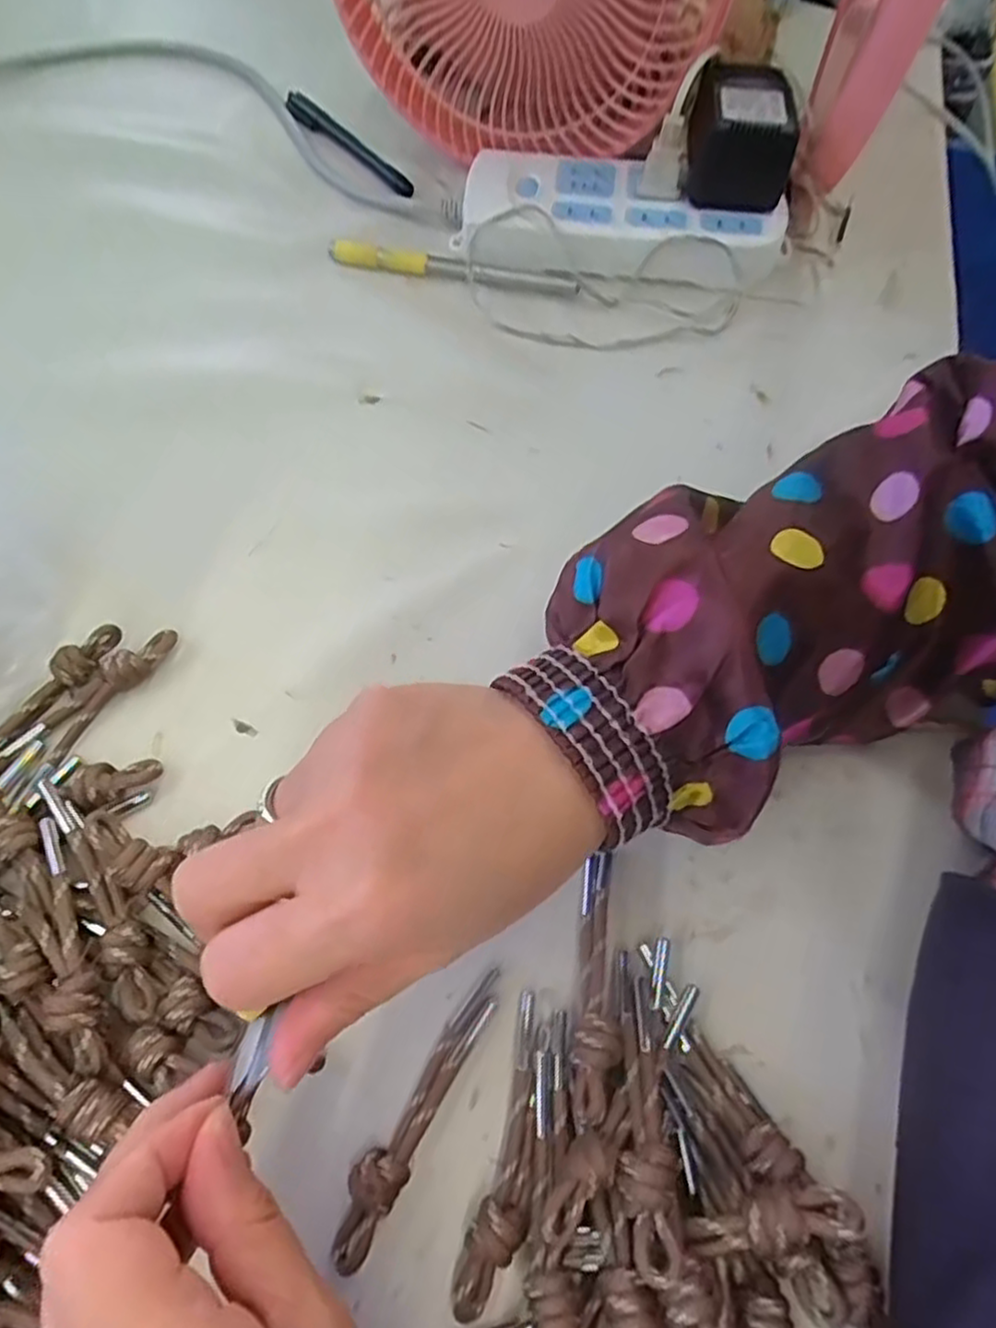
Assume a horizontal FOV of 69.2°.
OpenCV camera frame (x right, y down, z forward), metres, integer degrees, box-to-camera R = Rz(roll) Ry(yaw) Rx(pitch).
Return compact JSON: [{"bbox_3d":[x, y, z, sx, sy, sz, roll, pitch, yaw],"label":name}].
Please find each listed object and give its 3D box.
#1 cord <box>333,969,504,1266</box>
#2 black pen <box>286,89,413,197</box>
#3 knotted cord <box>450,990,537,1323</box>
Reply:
[{"bbox_3d":[-0.026,0.144,0.236,0.015,0.015,0.092,29,66,12],"label":"cord"},{"bbox_3d":[-0.102,-0.345,0.479,0.017,0.009,0.142,-35,70,-17],"label":"black pen"},{"bbox_3d":[0.005,0.155,0.231,0.017,0.016,0.087,15,64,6],"label":"knotted cord"}]

